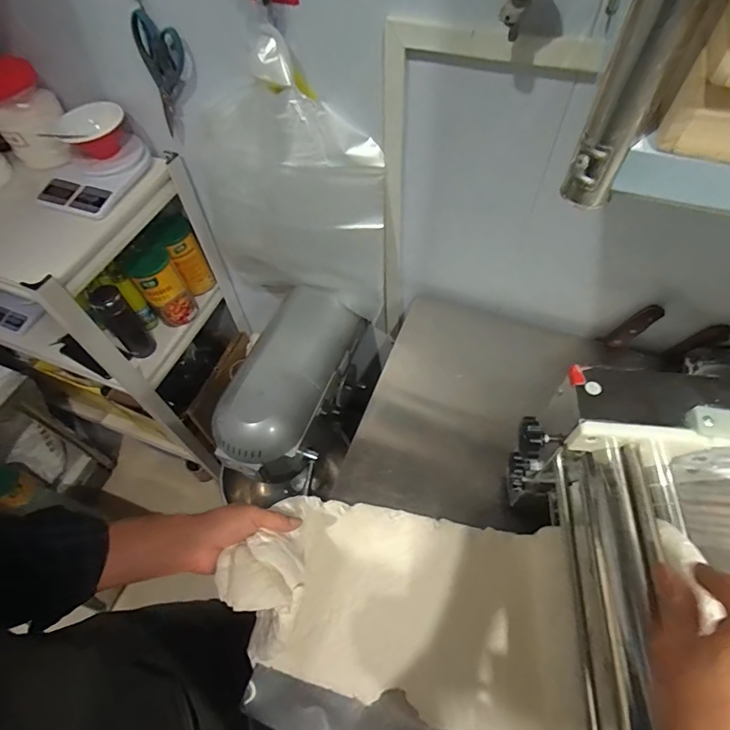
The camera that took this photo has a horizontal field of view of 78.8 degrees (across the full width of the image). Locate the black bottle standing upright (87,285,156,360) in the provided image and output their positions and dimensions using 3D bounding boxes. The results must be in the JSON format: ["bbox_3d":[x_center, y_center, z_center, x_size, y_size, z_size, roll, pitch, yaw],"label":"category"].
[{"bbox_3d":[-0.557,-0.096,1.026,0.067,0.201,0.078,-37,63,-19],"label":"black bottle standing upright"}]

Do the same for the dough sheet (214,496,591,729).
[{"bbox_3d":[0.048,0.300,0.576,0.398,0.181,0.248,11,58,9],"label":"dough sheet"}]

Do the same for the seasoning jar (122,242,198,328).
[{"bbox_3d":[-0.488,-0.182,1.074,0.106,0.176,0.089,-31,61,-16],"label":"seasoning jar"}]

